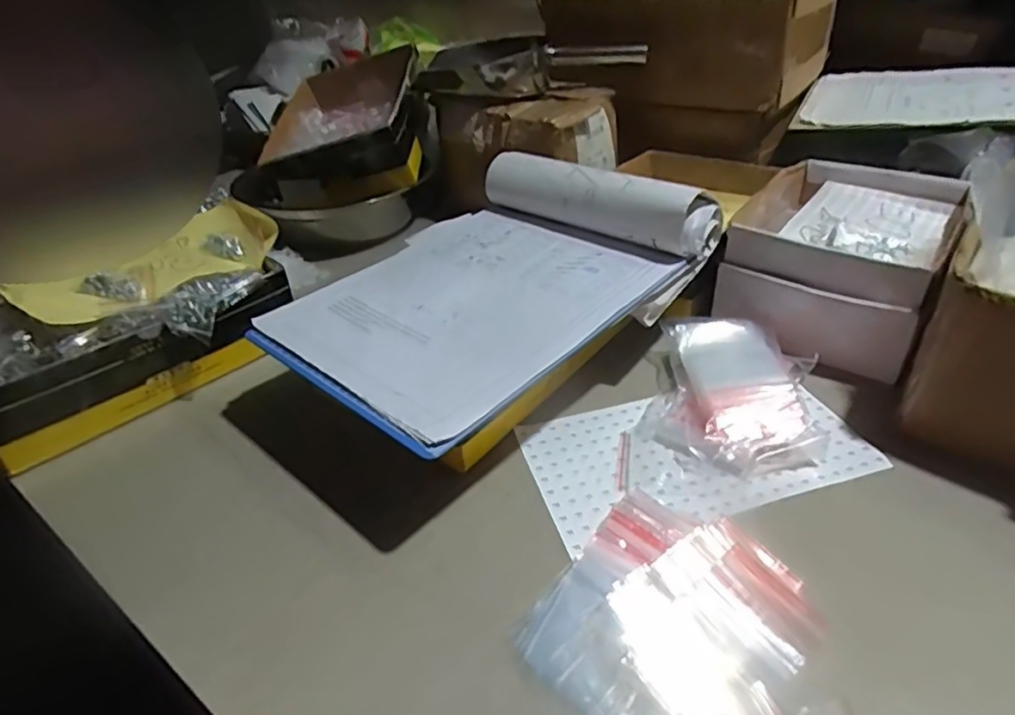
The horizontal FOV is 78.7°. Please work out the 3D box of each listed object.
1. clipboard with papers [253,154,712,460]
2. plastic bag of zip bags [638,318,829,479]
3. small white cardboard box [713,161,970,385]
[{"bbox_3d":[-0.020,-0.075,0.481,0.235,0.061,0.314,27,45,37],"label":"clipboard with papers"},{"bbox_3d":[0.174,0.025,0.475,0.128,0.034,0.155,5,35,13],"label":"plastic bag of zip bags"},{"bbox_3d":[0.306,-0.100,0.575,0.150,0.085,0.269,18,40,29],"label":"small white cardboard box"}]

